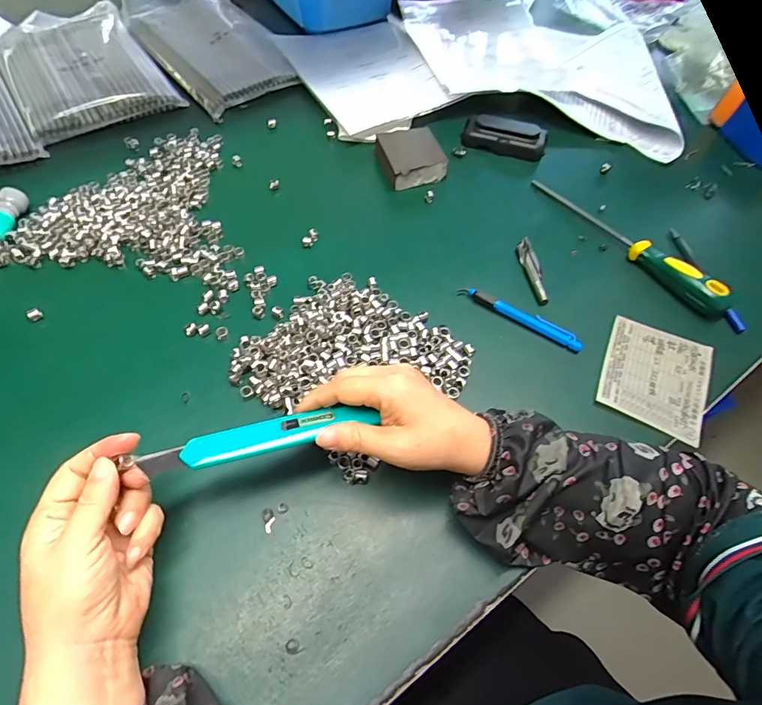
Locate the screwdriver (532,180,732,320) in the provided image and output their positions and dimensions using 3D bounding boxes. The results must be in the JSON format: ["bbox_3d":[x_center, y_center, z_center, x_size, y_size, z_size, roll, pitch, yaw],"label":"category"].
[{"bbox_3d":[0.261,-0.127,0.472,0.023,0.035,0.240,-31,64,-20],"label":"screwdriver"}]

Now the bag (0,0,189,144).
[{"bbox_3d":[-0.424,-0.407,0.612,0.180,0.022,0.307,-29,63,-19],"label":"bag"}]

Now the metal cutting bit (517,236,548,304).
[{"bbox_3d":[0.158,-0.086,0.453,0.014,0.010,0.088,-5,58,-5],"label":"metal cutting bit"}]

